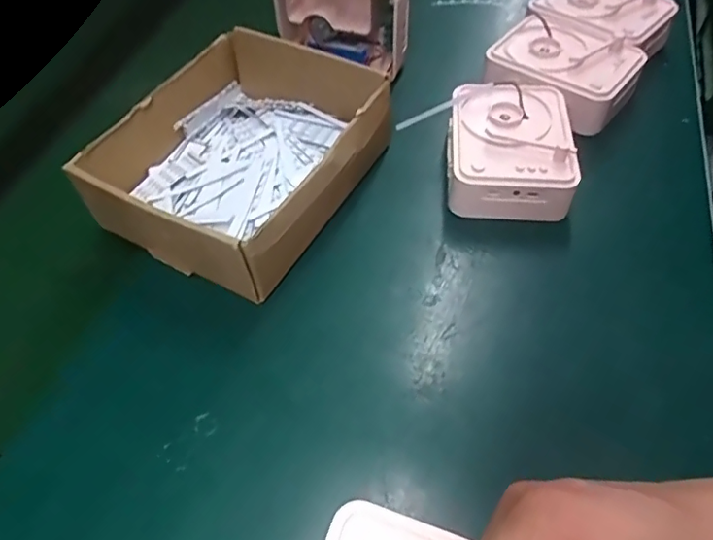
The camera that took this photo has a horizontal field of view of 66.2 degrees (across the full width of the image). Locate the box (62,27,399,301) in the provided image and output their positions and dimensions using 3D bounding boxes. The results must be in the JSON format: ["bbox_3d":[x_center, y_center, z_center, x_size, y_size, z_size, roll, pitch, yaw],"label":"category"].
[{"bbox_3d":[-0.093,-0.095,0.462,0.176,0.081,0.214,20,55,20],"label":"box"}]

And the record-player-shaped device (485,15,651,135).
[{"bbox_3d":[0.202,-0.197,0.525,0.128,0.044,0.107,30,59,26],"label":"record-player-shaped device"}]

